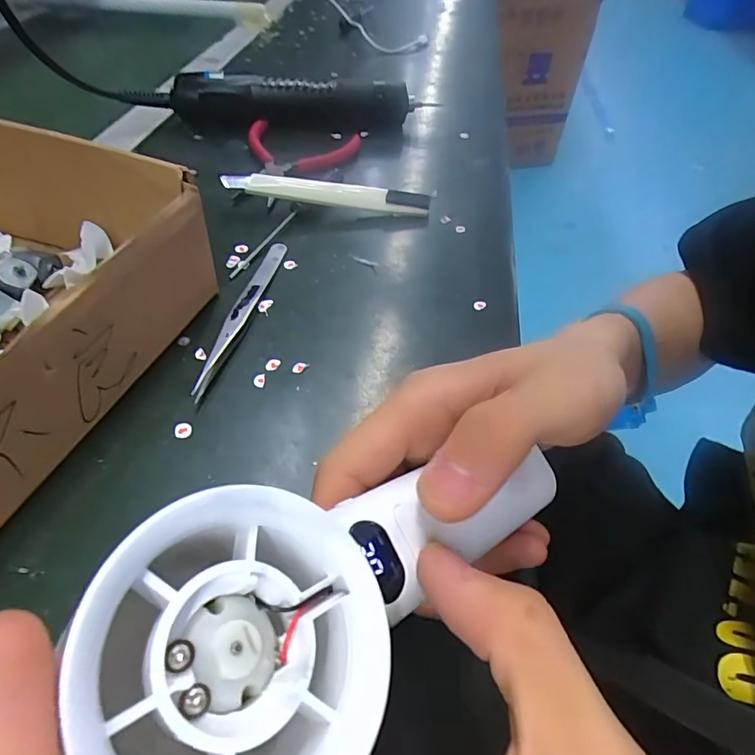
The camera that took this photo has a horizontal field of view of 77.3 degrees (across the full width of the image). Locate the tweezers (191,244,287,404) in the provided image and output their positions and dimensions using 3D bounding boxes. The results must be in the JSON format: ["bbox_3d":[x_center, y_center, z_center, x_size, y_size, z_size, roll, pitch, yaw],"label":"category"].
[{"bbox_3d":[-0.073,-0.039,0.263,0.011,0.009,0.125,11,50,3],"label":"tweezers"}]

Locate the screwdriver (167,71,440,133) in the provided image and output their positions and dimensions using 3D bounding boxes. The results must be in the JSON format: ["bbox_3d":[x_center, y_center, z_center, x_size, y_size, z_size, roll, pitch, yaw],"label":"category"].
[{"bbox_3d":[-0.065,-0.241,0.420,0.220,0.040,0.039,-4,51,-9],"label":"screwdriver"}]

